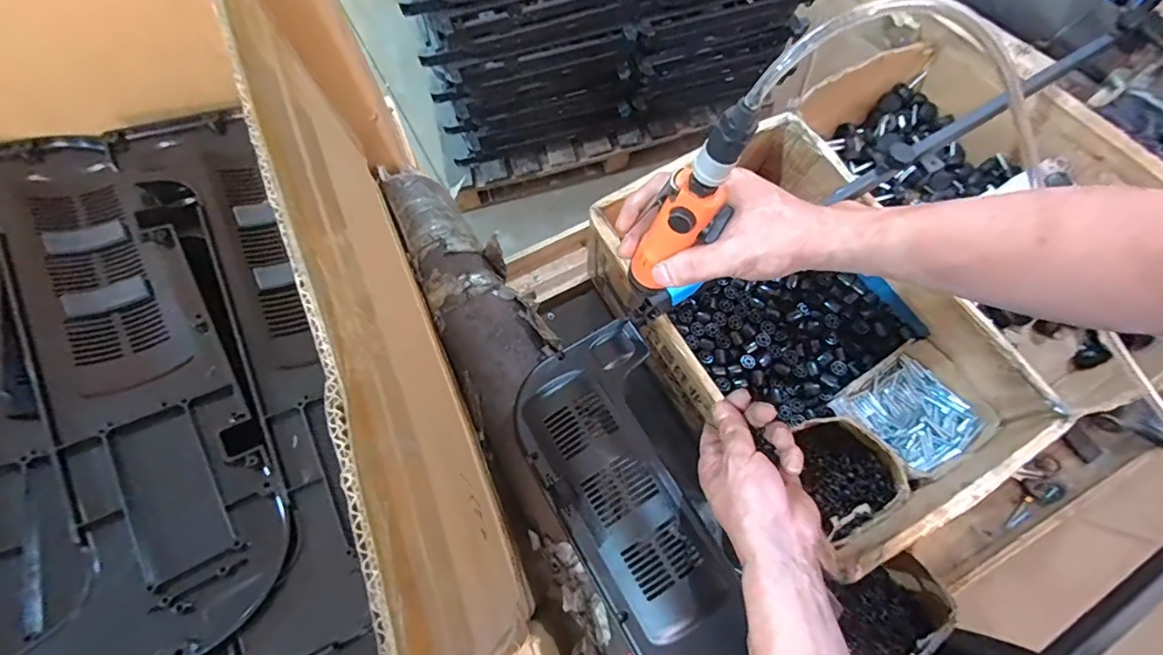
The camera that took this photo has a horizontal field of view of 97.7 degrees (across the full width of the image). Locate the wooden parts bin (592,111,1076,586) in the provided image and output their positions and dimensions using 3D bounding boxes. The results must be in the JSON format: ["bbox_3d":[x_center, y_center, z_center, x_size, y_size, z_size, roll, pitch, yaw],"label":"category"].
[{"bbox_3d":[0.275,-0.001,0.676,0.347,0.148,0.502,-29,71,-10],"label":"wooden parts bin"}]

